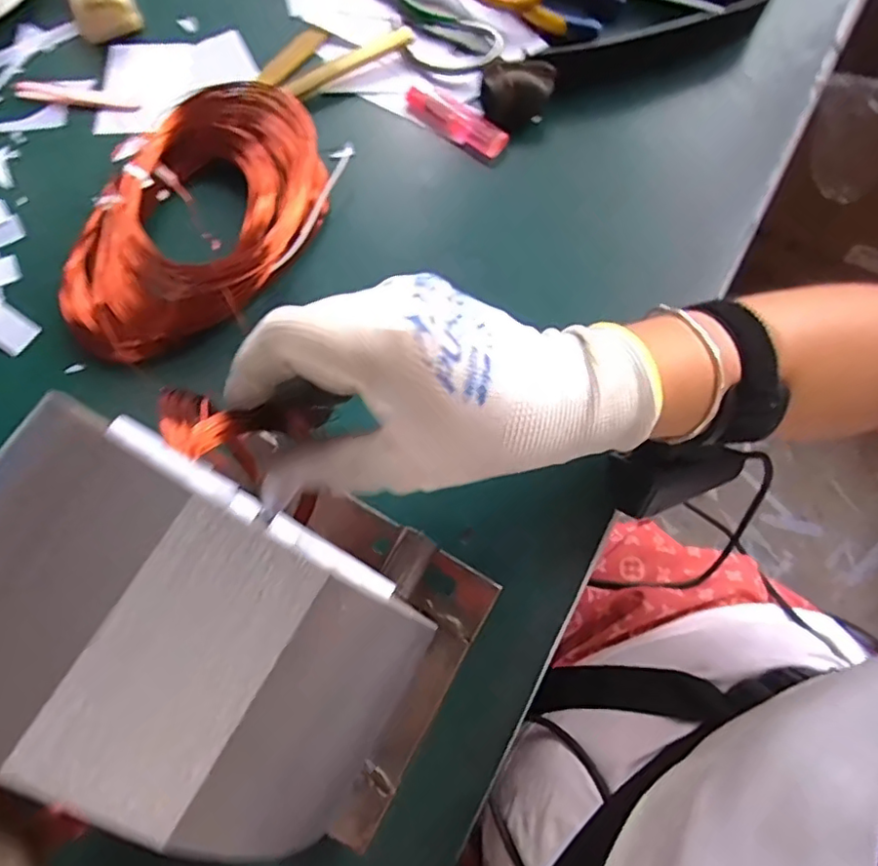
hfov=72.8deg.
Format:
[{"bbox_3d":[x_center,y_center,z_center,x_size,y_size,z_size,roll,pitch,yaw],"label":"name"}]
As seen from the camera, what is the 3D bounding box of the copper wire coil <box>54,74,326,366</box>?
[{"bbox_3d":[-0.153,-0.138,0.378,0.120,0.032,0.200,30,76,11],"label":"copper wire coil"}]

